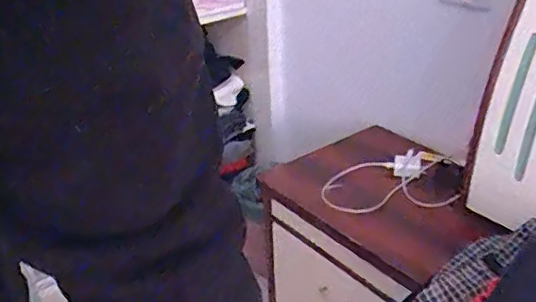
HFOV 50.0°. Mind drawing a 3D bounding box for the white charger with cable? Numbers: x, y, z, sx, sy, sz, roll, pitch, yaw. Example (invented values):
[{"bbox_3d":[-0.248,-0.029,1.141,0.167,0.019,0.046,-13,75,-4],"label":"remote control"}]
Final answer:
[{"bbox_3d":[0.233,0.054,1.122,0.256,0.034,0.179,-4,29,-3],"label":"white charger with cable"}]

